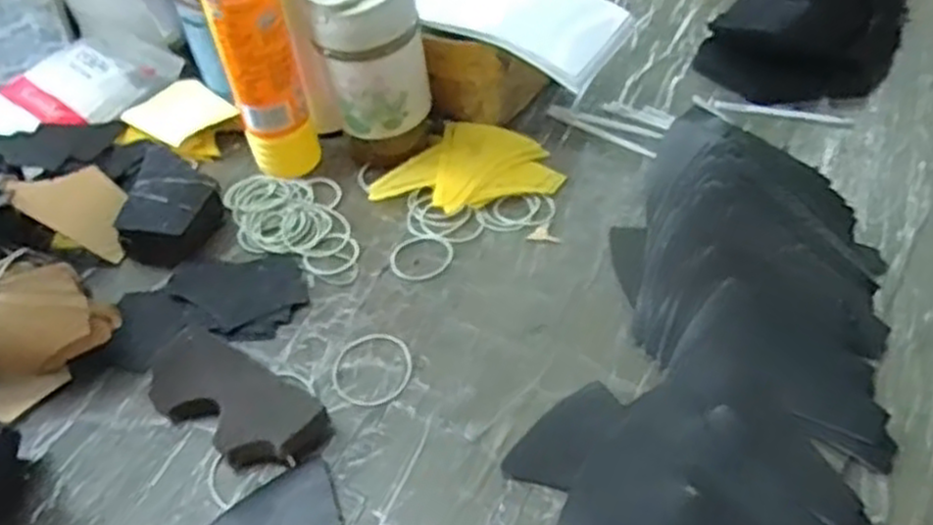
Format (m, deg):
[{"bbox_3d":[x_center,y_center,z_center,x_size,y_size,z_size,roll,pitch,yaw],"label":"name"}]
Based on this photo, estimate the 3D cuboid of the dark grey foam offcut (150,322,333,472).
[{"bbox_3d":[-0.152,0.088,0.500,0.135,0.022,0.058,28,55,28],"label":"dark grey foam offcut"}]

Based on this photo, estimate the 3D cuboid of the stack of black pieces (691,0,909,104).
[{"bbox_3d":[0.339,-0.257,0.750,0.157,0.042,0.301,18,51,22],"label":"stack of black pieces"}]

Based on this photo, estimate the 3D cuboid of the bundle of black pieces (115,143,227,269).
[{"bbox_3d":[-0.233,-0.046,0.616,0.069,0.038,0.093,3,47,9],"label":"bundle of black pieces"}]

